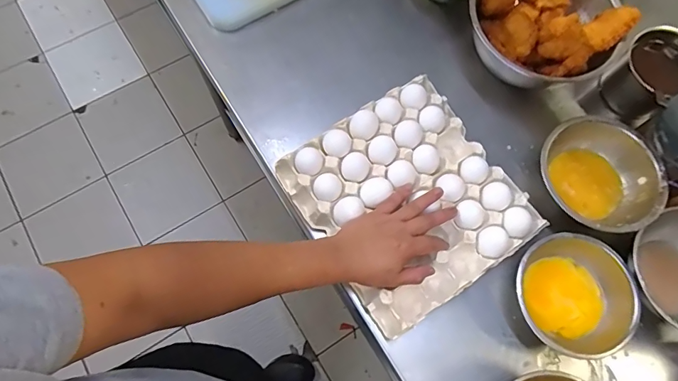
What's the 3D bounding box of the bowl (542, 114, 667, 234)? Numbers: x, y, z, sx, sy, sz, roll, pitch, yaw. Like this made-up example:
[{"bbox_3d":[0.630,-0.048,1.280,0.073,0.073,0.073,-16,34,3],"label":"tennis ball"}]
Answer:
[{"bbox_3d":[0.378,-0.022,0.635,0.153,0.062,0.165,0,71,-1],"label":"bowl"}]

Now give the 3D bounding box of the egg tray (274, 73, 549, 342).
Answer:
[{"bbox_3d":[0.100,0.009,0.632,0.275,0.047,0.290,-32,75,-12],"label":"egg tray"}]

